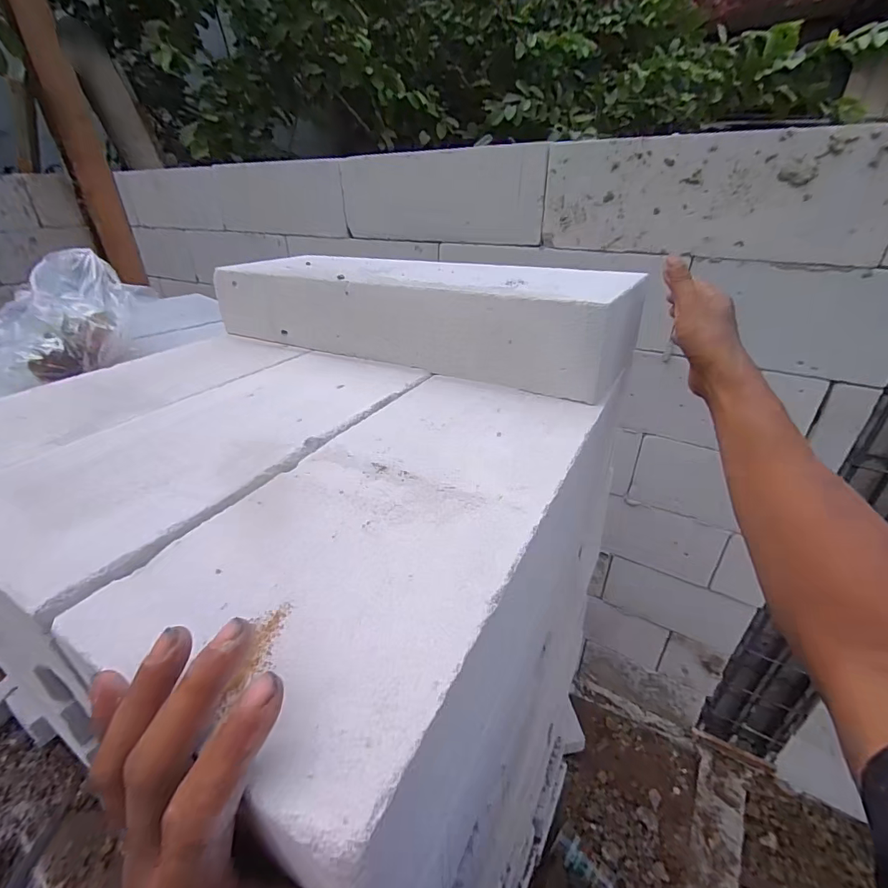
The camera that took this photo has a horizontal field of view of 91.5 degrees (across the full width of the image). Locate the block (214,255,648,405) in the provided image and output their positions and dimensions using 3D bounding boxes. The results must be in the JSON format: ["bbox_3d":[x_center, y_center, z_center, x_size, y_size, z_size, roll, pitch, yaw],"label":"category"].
[{"bbox_3d":[-0.053,-0.183,0.582,0.566,0.100,0.155,16,35,26],"label":"block"}]

